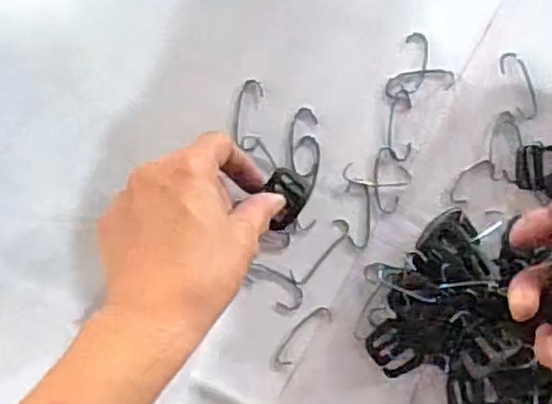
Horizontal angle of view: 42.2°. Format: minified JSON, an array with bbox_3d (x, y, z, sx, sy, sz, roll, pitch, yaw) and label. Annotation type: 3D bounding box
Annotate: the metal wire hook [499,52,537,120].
[{"bbox_3d":[0.141,-0.067,0.409,0.015,0.004,0.040,-26,97,-3],"label":"metal wire hook"}]

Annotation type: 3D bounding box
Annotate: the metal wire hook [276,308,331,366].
[{"bbox_3d":[0.015,0.077,0.408,0.013,0.004,0.043,43,90,-7],"label":"metal wire hook"}]

